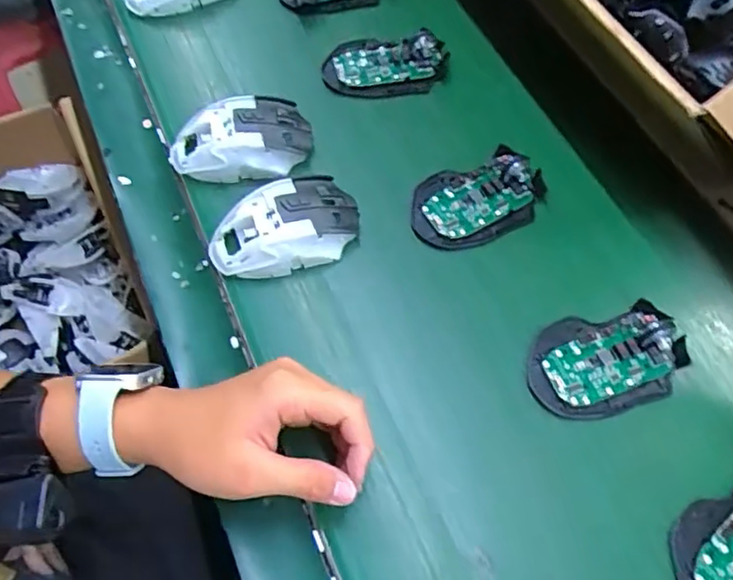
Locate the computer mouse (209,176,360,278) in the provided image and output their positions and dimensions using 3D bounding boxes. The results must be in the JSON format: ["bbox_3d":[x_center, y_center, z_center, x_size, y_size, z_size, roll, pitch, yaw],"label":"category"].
[{"bbox_3d":[-0.062,-0.045,0.470,0.110,0.043,0.061,-19,63,-11],"label":"computer mouse"}]

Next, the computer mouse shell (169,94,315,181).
[{"bbox_3d":[-0.102,-0.122,0.503,0.112,0.033,0.061,-15,63,-9],"label":"computer mouse shell"}]

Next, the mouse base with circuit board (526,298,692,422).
[{"bbox_3d":[0.170,0.047,0.436,0.113,0.020,0.072,-19,63,-11],"label":"mouse base with circuit board"}]

